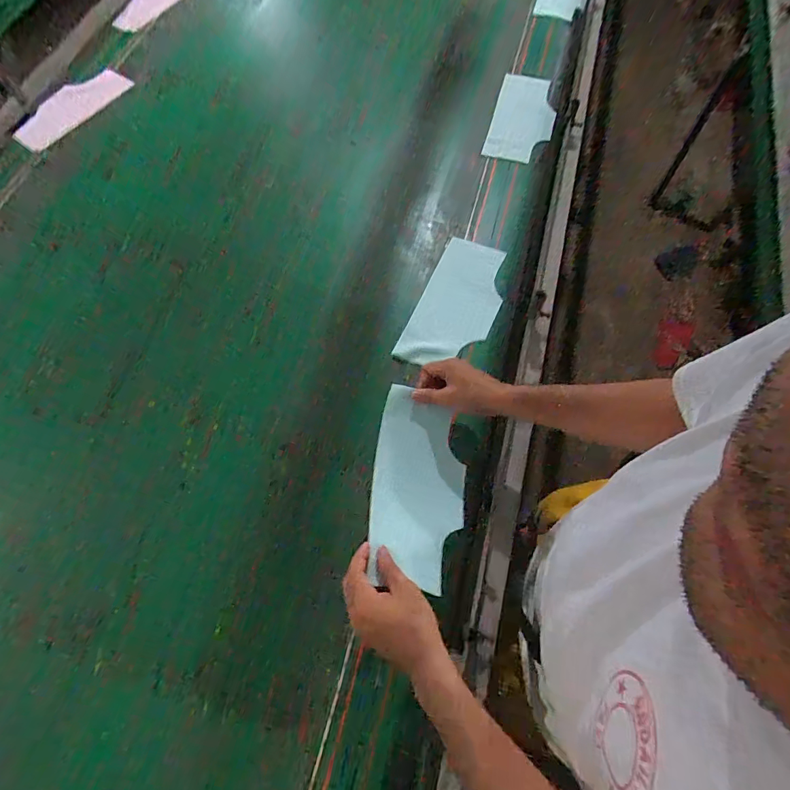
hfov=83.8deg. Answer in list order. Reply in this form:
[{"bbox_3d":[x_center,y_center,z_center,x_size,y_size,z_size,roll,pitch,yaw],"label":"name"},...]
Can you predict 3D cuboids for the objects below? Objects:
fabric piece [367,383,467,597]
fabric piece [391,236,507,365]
[{"bbox_3d":[0.040,0.125,0.610,0.146,0.032,0.255,19,64,-21],"label":"fabric piece"},{"bbox_3d":[0.118,-0.165,0.818,0.139,0.036,0.282,21,70,11],"label":"fabric piece"}]

